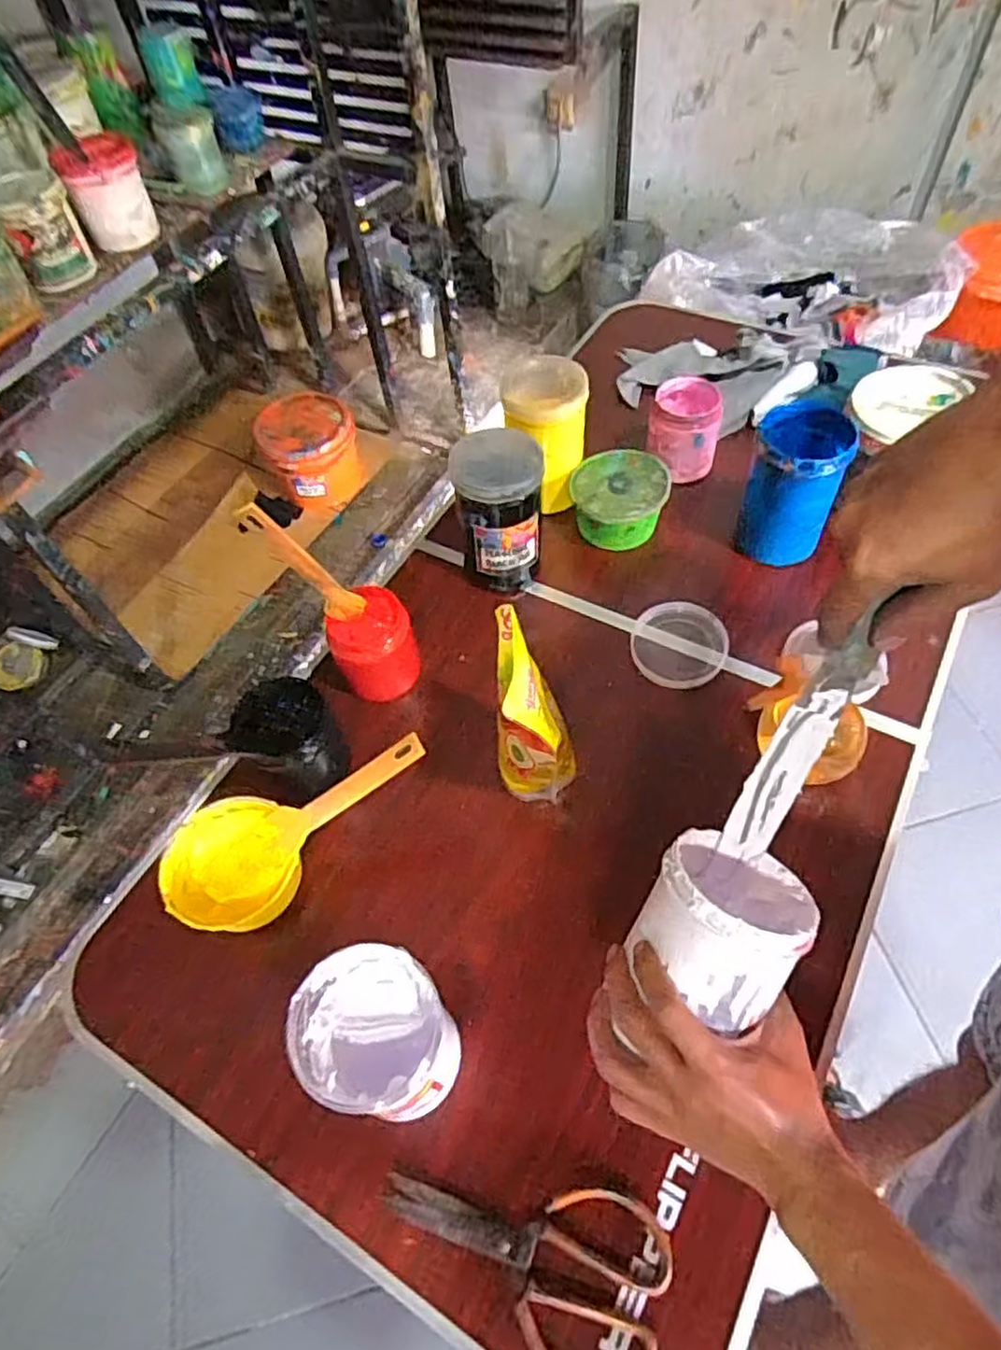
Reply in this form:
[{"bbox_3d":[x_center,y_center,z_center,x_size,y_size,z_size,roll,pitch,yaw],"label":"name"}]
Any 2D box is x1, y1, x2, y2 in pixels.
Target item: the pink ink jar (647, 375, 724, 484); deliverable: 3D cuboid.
[{"bbox_3d":[0.228,-0.306,0.901,0.083,0.089,0.084,-1,60,2],"label":"pink ink jar"}]

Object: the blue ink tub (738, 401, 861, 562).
[{"bbox_3d":[0.323,-0.208,0.808,0.097,0.158,0.111,17,60,15],"label":"blue ink tub"}]

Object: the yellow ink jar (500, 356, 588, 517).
[{"bbox_3d":[0.054,-0.282,0.862,0.095,0.145,0.100,-4,57,2],"label":"yellow ink jar"}]

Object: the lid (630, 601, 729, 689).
[{"bbox_3d":[0.192,-0.033,0.776,0.099,0.016,0.097,-2,57,4],"label":"lid"}]

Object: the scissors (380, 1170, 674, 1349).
[{"bbox_3d":[0.012,0.404,0.502,0.201,0.012,0.110,13,59,13],"label":"scissors"}]

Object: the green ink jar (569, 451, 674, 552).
[{"bbox_3d":[0.138,-0.215,0.858,0.106,0.065,0.111,-2,57,4],"label":"green ink jar"}]

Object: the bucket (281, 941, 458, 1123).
[{"bbox_3d":[-0.082,0.257,0.515,0.105,0.115,0.098,13,59,12],"label":"bucket"}]

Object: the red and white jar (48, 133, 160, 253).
[{"bbox_3d":[-0.625,-0.780,1.161,0.111,0.143,0.102,-1,60,2],"label":"red and white jar"}]

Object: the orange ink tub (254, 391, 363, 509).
[{"bbox_3d":[-0.443,-0.516,1.735,0.215,0.233,0.206,-2,57,4],"label":"orange ink tub"}]

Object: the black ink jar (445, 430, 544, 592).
[{"bbox_3d":[-0.003,-0.177,0.794,0.090,0.158,0.087,-2,57,4],"label":"black ink jar"}]

